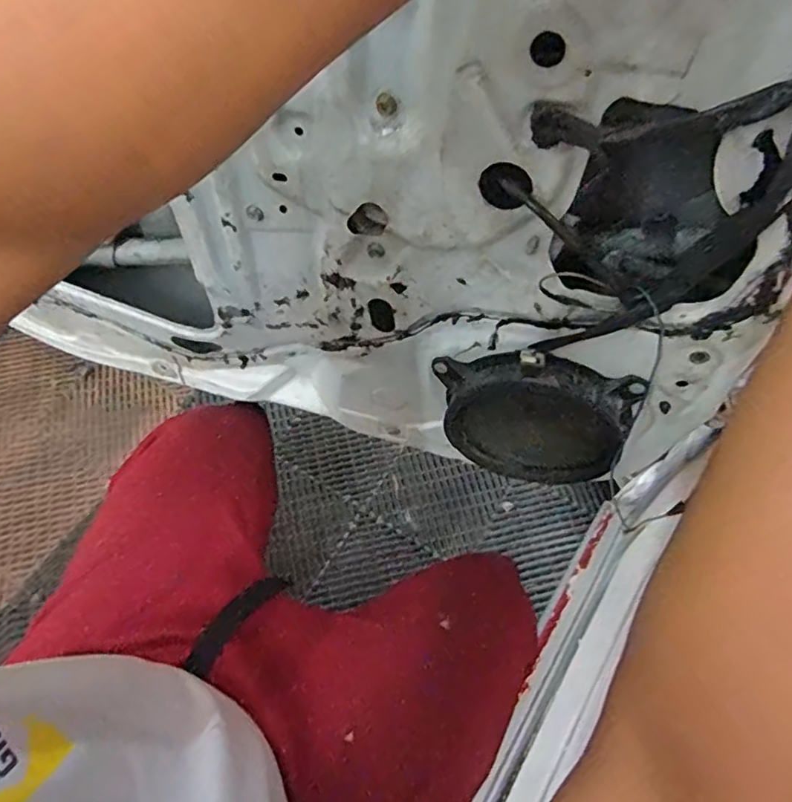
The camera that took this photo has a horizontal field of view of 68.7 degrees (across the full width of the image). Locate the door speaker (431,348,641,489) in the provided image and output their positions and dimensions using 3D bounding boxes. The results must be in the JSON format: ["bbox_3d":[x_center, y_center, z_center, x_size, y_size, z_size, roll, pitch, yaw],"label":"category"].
[{"bbox_3d":[0.119,0.020,0.537,0.177,0.152,0.053,14,63,6],"label":"door speaker"}]

